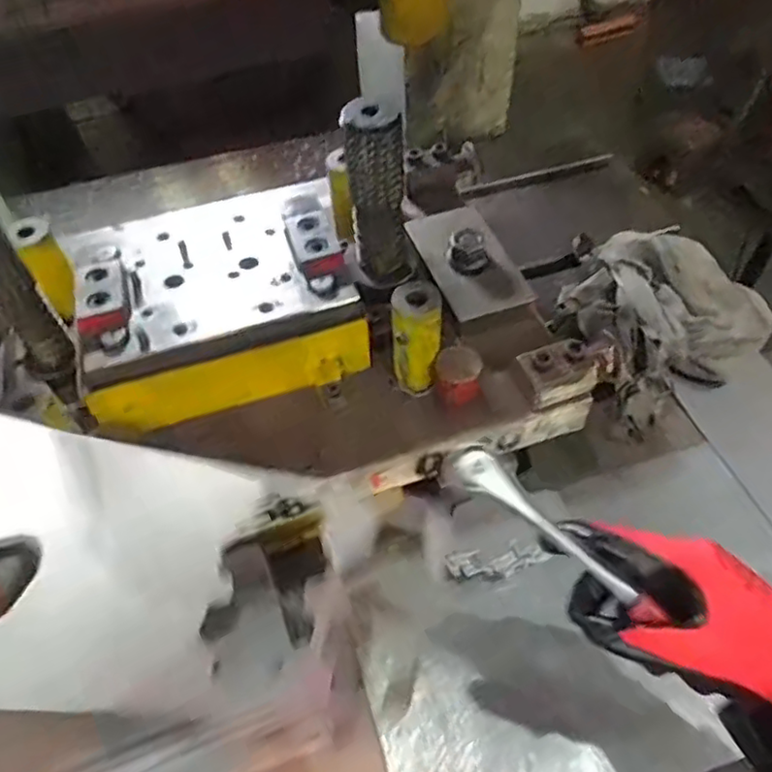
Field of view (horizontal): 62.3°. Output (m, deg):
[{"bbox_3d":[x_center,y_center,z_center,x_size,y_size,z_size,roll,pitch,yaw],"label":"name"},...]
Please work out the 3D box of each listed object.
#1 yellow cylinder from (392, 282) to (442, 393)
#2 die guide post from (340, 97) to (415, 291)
[{"bbox_3d":[0.026,-0.036,0.535,0.041,0.101,0.037,-2,53,2],"label":"yellow cylinder"},{"bbox_3d":[-0.004,-0.153,0.538,0.052,0.162,0.045,-2,53,2],"label":"die guide post"}]

